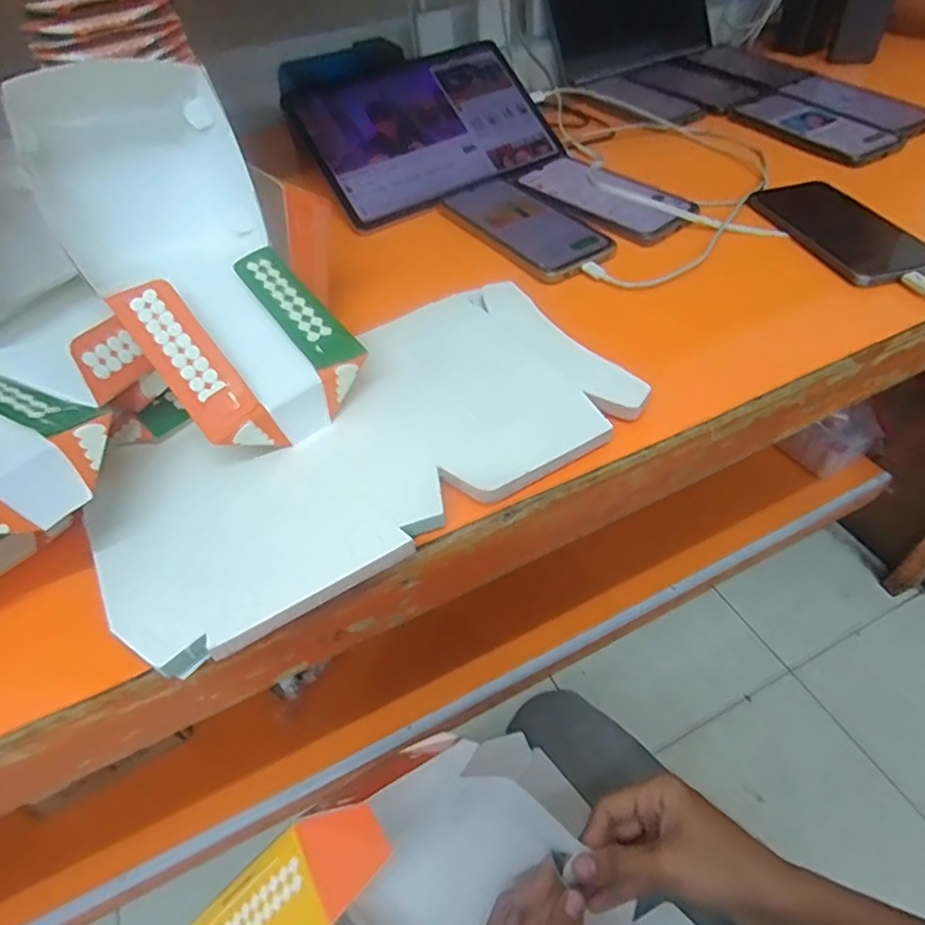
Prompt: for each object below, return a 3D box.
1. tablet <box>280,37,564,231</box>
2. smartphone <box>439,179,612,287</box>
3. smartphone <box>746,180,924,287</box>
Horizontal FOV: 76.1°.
[{"bbox_3d":[-0.035,-0.344,0.606,0.251,0.013,0.169,-30,85,-17],"label":"tablet"},{"bbox_3d":[0.056,-0.215,0.540,0.085,0.016,0.170,-30,52,-21],"label":"smartphone"},{"bbox_3d":[0.321,-0.199,0.504,0.076,0.014,0.159,-13,48,-7],"label":"smartphone"}]

